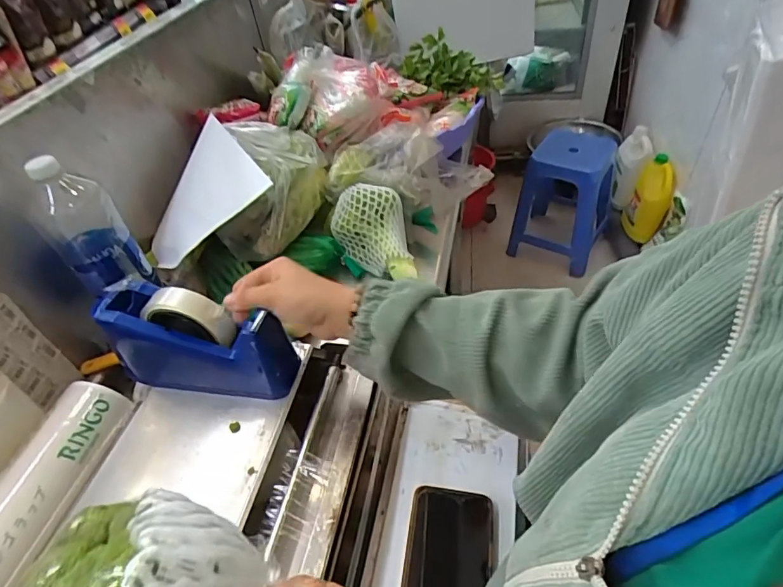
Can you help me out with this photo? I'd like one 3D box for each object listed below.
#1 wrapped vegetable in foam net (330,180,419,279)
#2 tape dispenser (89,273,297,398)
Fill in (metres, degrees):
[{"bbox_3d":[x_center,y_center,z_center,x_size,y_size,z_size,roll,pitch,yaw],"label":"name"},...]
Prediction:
[{"bbox_3d":[-0.034,-0.097,0.794,0.120,0.103,0.139,-11,45,-4],"label":"wrapped vegetable in foam net"},{"bbox_3d":[-0.213,0.051,0.535,0.200,0.119,0.065,7,46,14],"label":"tape dispenser"}]

